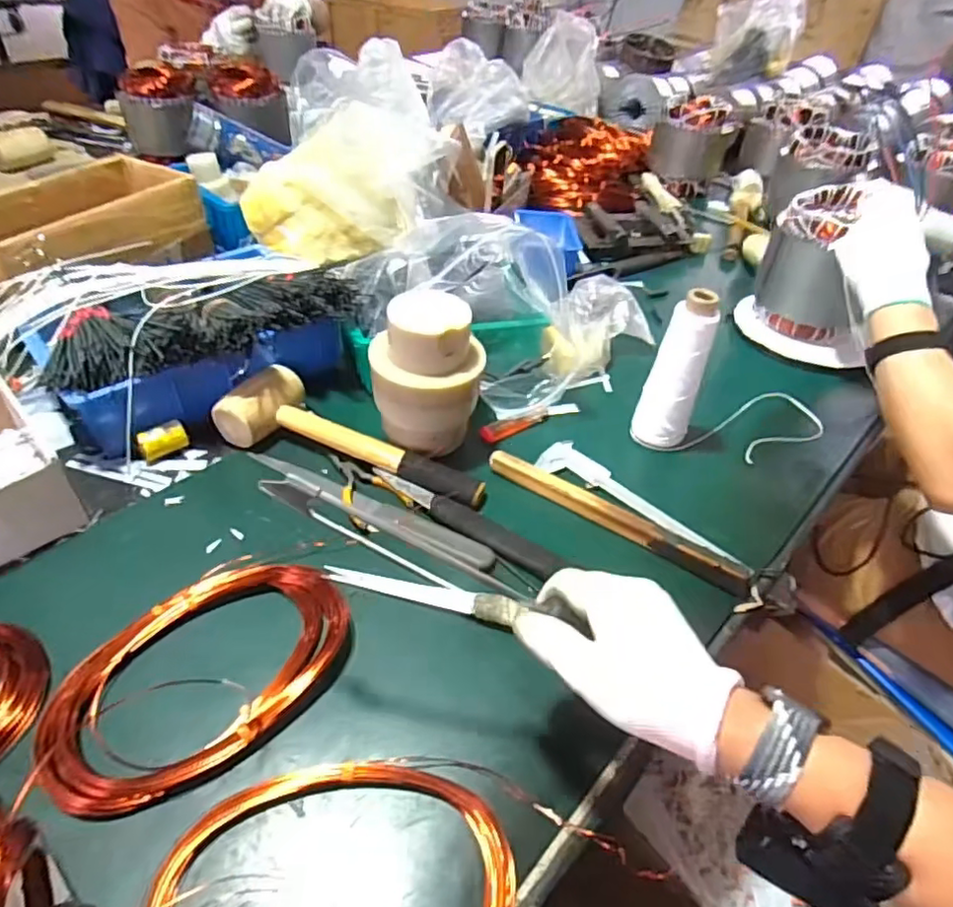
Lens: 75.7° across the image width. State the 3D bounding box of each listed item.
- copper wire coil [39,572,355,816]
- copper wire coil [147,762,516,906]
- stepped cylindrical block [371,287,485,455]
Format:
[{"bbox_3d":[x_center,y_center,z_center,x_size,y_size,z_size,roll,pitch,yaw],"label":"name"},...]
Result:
[{"bbox_3d":[-0.201,0.156,0.446,0.214,0.031,0.137,-32,54,-33],"label":"copper wire coil"},{"bbox_3d":[-0.081,0.255,0.361,0.206,0.026,0.143,6,45,3],"label":"copper wire coil"},{"bbox_3d":[-0.049,-0.074,0.609,0.104,0.137,0.109,3,43,-3],"label":"stepped cylindrical block"}]

